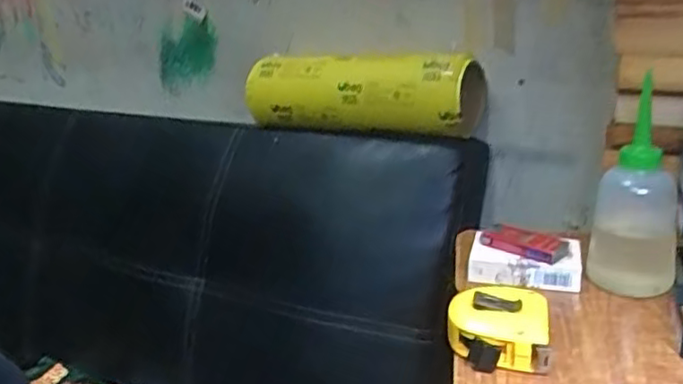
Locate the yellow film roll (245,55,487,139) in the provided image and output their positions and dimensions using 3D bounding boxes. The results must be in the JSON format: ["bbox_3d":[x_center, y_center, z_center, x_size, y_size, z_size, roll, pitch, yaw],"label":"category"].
[{"bbox_3d":[0.023,-0.131,0.862,0.357,0.093,0.085,14,26,40],"label":"yellow film roll"}]

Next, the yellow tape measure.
[{"bbox_3d":[0.108,0.092,0.456,0.065,0.032,0.066,1,21,13],"label":"yellow tape measure"}]

